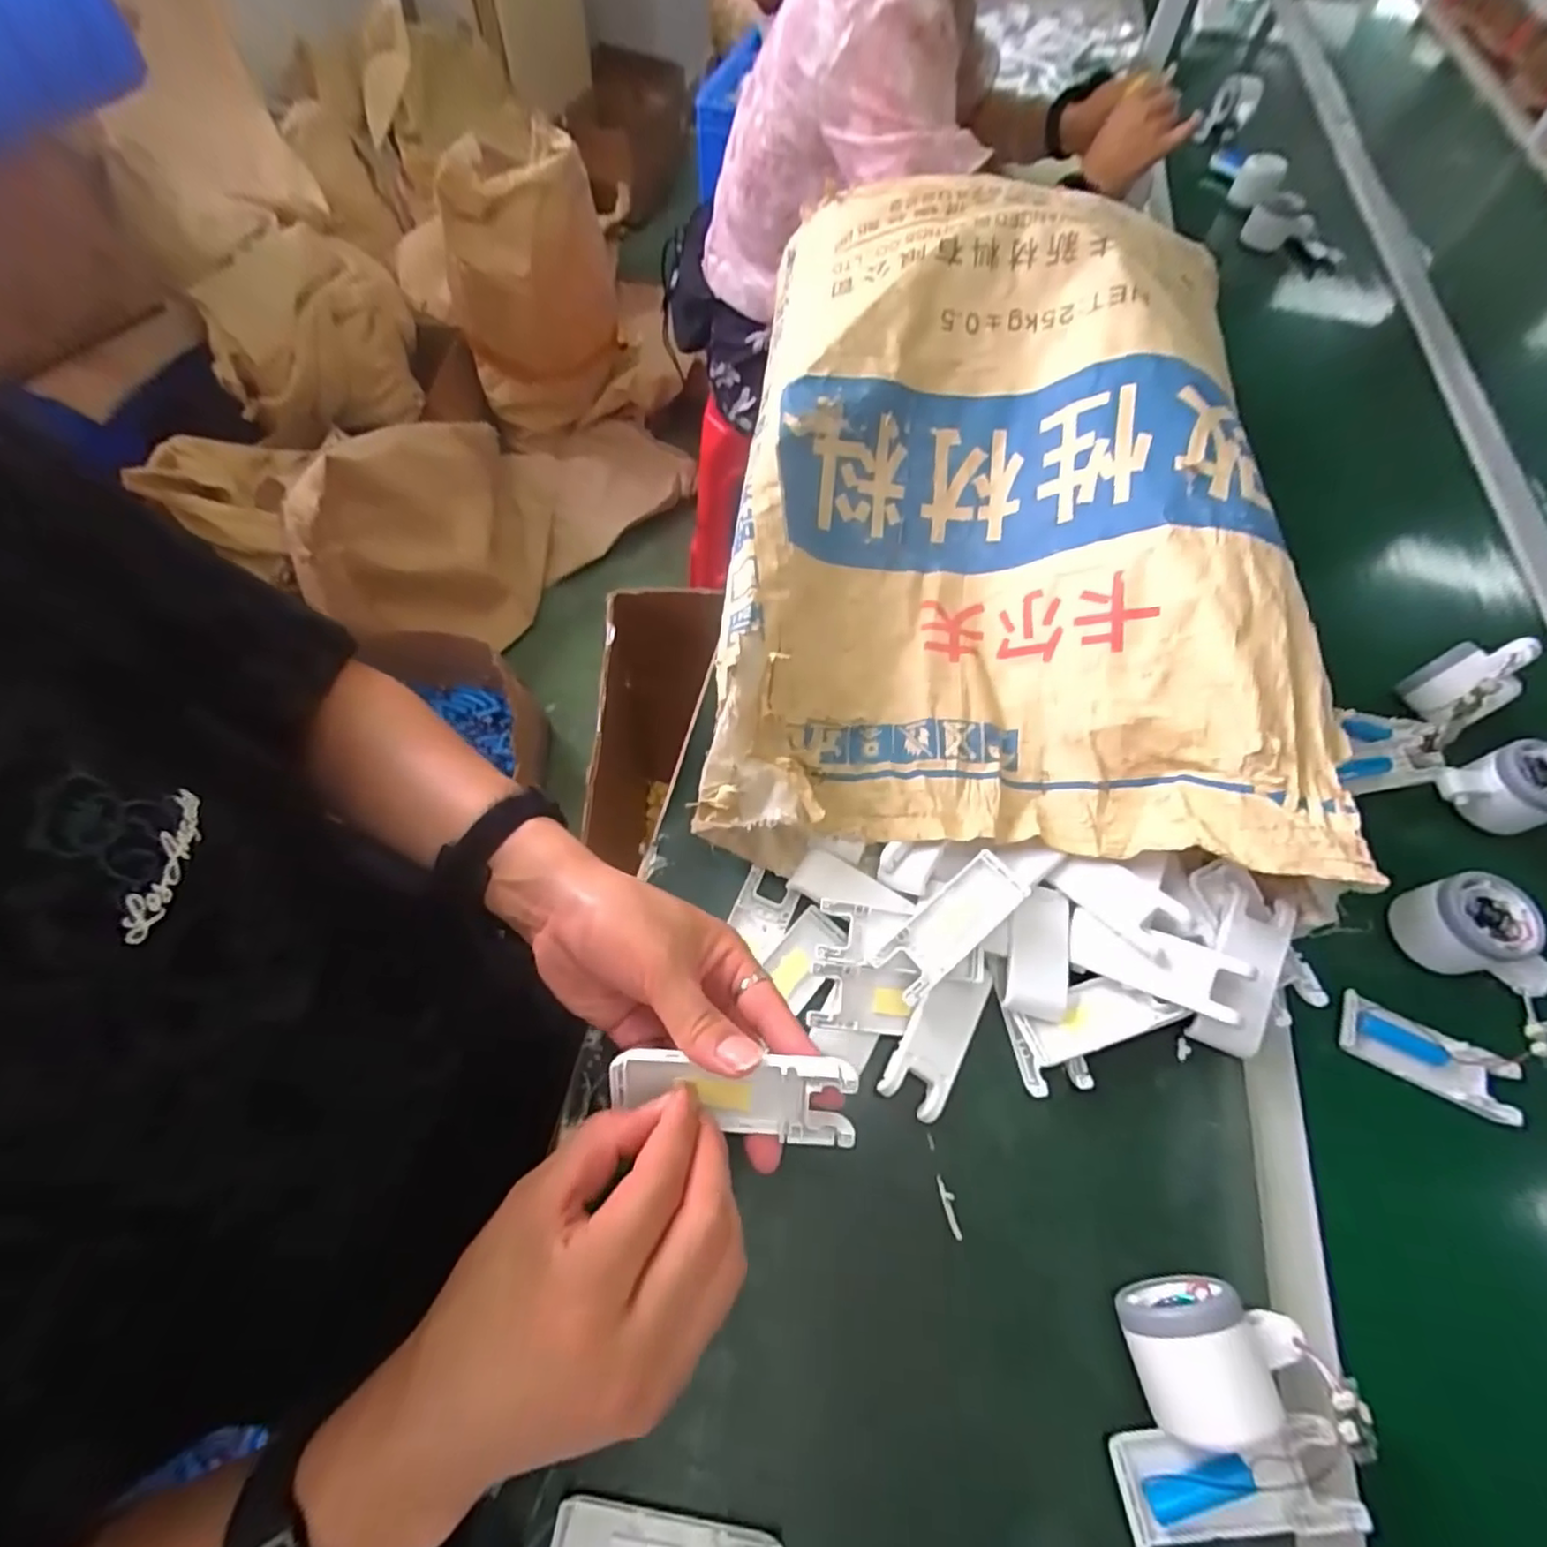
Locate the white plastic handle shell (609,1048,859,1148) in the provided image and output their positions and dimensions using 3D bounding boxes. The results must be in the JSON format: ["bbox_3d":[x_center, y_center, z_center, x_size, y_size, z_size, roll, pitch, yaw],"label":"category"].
[{"bbox_3d":[-0.017,0.137,0.287,0.104,0.039,0.015,9,23,3],"label":"white plastic handle shell"}]

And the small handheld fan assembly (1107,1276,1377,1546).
[{"bbox_3d":[0.218,0.305,0.317,0.104,0.056,0.097,-5,62,-6],"label":"small handheld fan assembly"}]

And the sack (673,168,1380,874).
[{"bbox_3d":[0.167,-0.228,0.515,0.369,0.156,0.602,7,61,1],"label":"sack"}]

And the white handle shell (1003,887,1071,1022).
[{"bbox_3d":[0.170,0.114,0.429,0.041,0.013,0.080,9,61,2],"label":"white handle shell"}]

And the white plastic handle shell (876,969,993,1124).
[{"bbox_3d":[0.101,0.161,0.410,0.039,0.027,0.092,27,63,11],"label":"white plastic handle shell"}]

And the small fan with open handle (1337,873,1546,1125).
[{"bbox_3d":[0.444,0.135,0.430,0.103,0.050,0.136,28,63,12],"label":"small fan with open handle"}]

